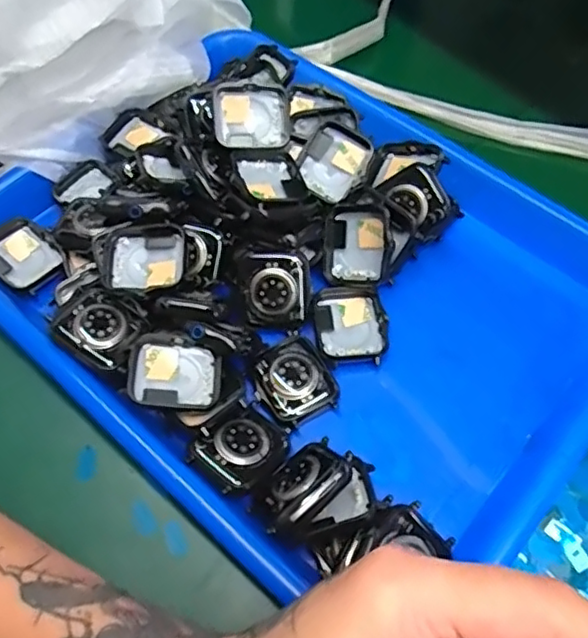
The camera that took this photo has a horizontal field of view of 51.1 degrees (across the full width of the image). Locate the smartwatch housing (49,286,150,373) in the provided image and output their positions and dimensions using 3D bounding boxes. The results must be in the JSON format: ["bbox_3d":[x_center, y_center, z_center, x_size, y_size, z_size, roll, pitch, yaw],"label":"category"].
[{"bbox_3d":[-0.097,0.003,0.304,0.041,0.009,0.037,30,65,16],"label":"smartwatch housing"}]

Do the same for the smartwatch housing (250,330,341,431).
[{"bbox_3d":[-0.001,0.031,0.313,0.037,0.010,0.043,-30,64,-15],"label":"smartwatch housing"}]

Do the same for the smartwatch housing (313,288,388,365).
[{"bbox_3d":[0.031,0.003,0.327,0.036,0.009,0.043,-9,61,-4],"label":"smartwatch housing"}]

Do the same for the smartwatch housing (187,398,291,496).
[{"bbox_3d":[-0.024,0.060,0.289,0.031,0.012,0.044,42,50,14],"label":"smartwatch housing"}]

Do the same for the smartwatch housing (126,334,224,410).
[{"bbox_3d":[-0.057,0.026,0.296,0.042,0.013,0.034,3,61,3],"label":"smartwatch housing"}]

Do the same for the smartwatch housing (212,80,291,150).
[{"bbox_3d":[-0.024,-0.115,0.348,0.043,0.011,0.039,-9,91,-12],"label":"smartwatch housing"}]

